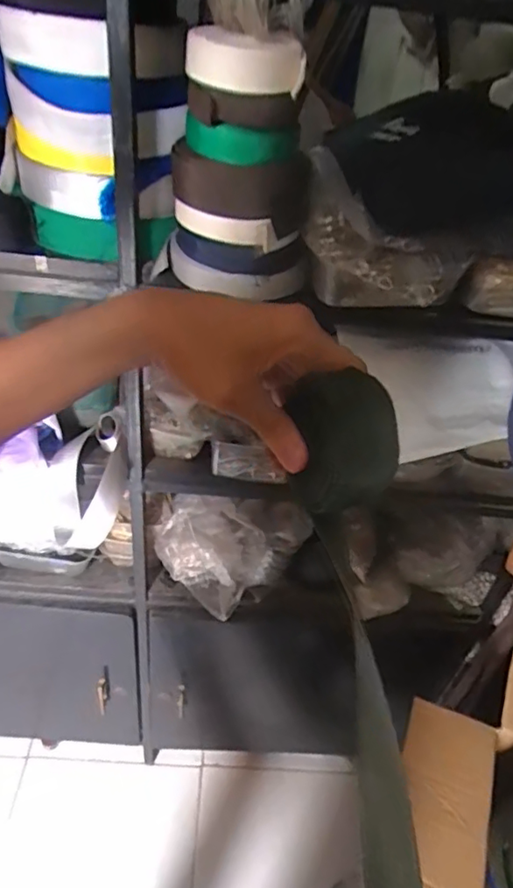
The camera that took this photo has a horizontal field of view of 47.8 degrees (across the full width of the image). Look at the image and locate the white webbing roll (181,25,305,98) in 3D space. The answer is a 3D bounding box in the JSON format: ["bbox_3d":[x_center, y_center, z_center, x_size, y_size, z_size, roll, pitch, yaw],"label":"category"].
[{"bbox_3d":[-0.010,-0.296,0.449,0.088,0.034,0.066,2,40,-7],"label":"white webbing roll"}]

